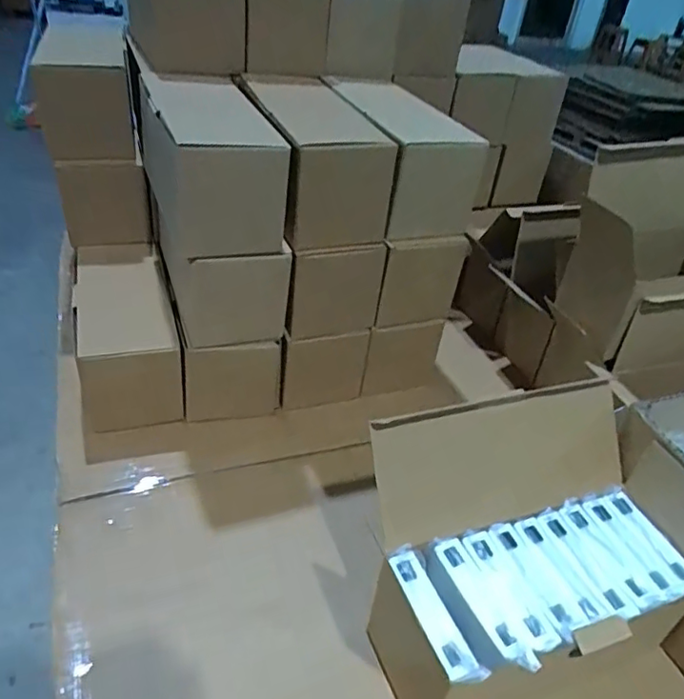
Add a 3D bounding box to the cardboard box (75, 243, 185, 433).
[{"bbox_3d":[-0.237,-0.023,0.639,0.090,0.098,0.223,-7,38,-18],"label":"cardboard box"}]

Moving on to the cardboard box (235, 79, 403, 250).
[{"bbox_3d":[-0.024,-0.200,0.589,0.100,0.093,0.256,-3,35,-14],"label":"cardboard box"}]

